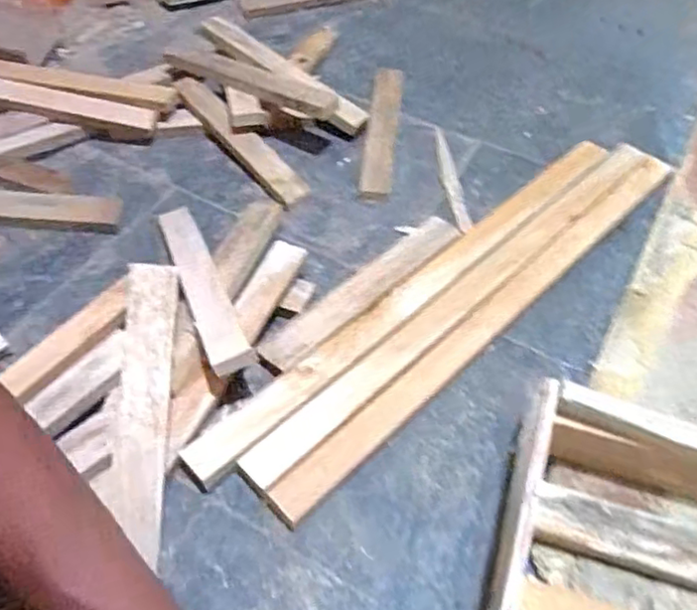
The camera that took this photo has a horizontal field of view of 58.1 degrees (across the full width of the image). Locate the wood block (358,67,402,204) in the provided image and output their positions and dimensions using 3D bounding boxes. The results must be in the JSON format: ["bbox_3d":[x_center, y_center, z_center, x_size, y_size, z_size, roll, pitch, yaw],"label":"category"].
[{"bbox_3d":[0.047,-0.248,0.876,0.040,0.012,0.286,6,53,3],"label":"wood block"}]

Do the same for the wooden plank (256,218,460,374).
[{"bbox_3d":[0.019,-0.016,0.691,0.048,0.027,0.279,37,61,24],"label":"wooden plank"}]

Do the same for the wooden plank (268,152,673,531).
[{"bbox_3d":[0.168,0.004,0.678,0.634,0.019,0.046,-38,62,-25],"label":"wooden plank"}]

